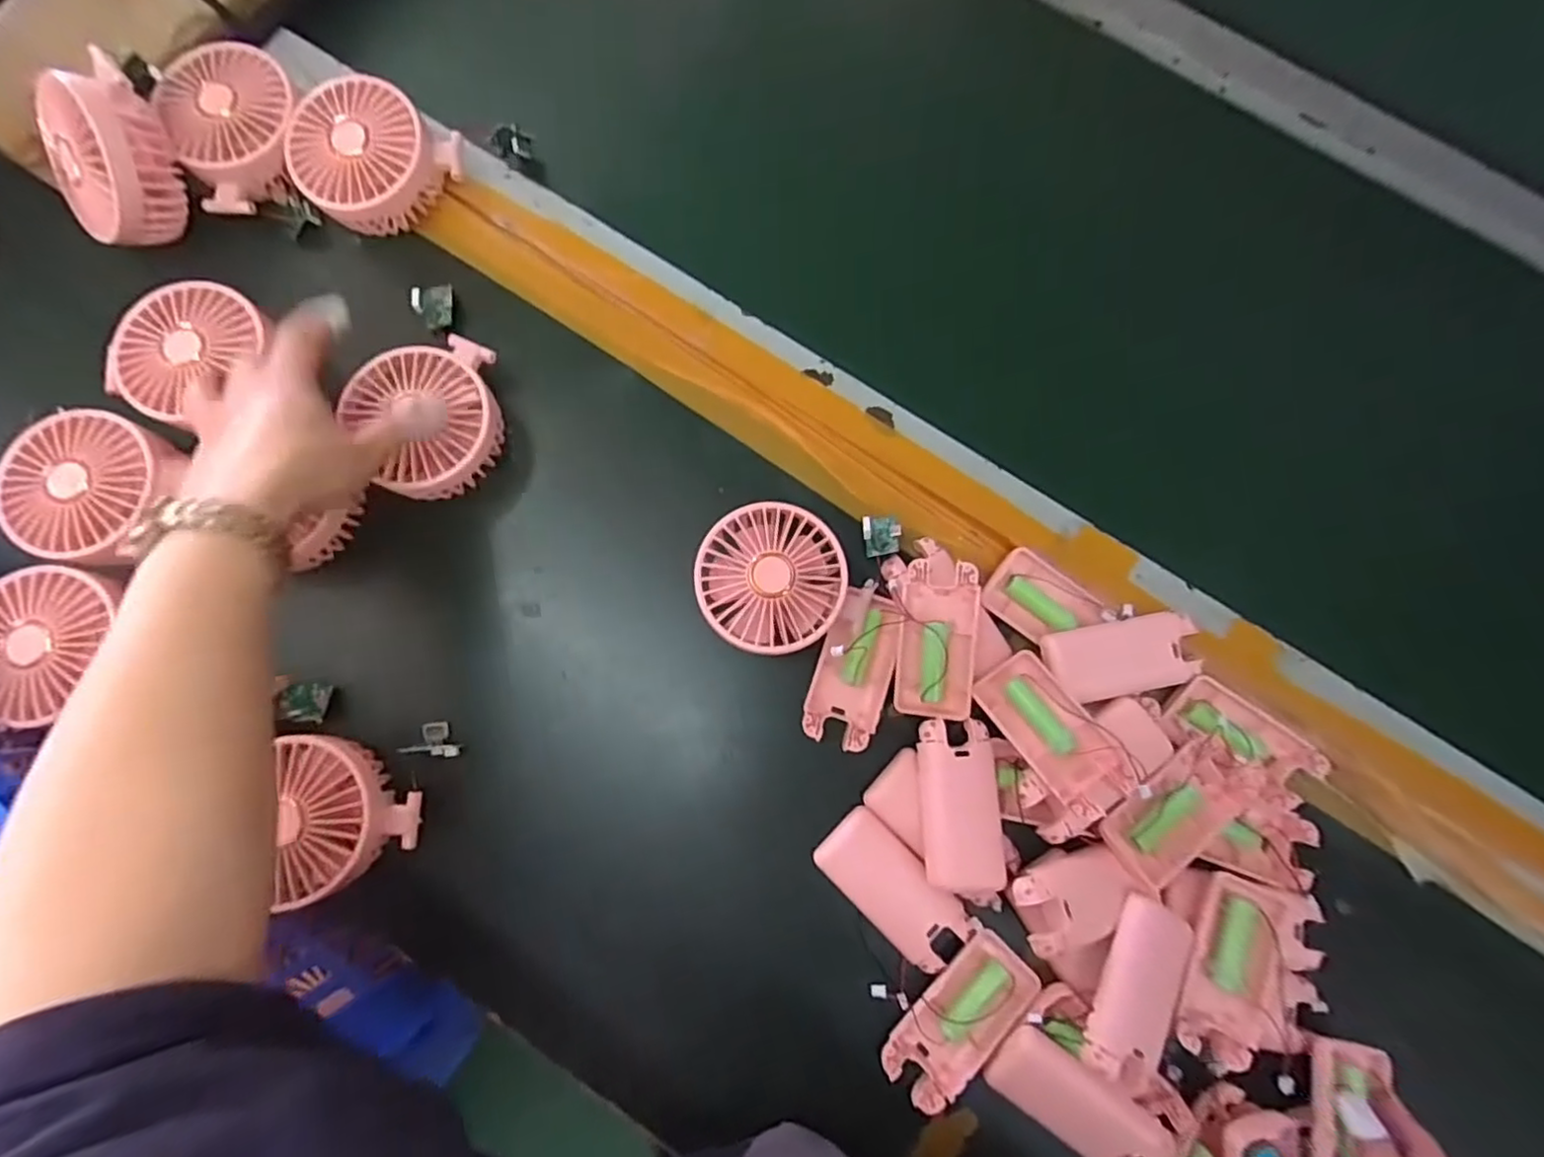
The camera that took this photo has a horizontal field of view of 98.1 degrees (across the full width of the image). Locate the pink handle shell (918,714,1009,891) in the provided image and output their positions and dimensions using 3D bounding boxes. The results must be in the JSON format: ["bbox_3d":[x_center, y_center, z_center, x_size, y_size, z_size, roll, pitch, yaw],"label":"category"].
[{"bbox_3d":[0.109,0.131,0.390,0.043,0.018,0.092,-2,79,-1],"label":"pink handle shell"}]

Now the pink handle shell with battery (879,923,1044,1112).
[{"bbox_3d":[0.106,0.248,0.380,0.094,0.016,0.047,-44,83,-8],"label":"pink handle shell with battery"}]

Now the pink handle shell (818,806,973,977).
[{"bbox_3d":[0.071,0.181,0.392,0.044,0.013,0.090,-44,83,-8],"label":"pink handle shell"}]

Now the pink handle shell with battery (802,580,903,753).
[{"bbox_3d":[0.053,0.055,0.414,0.048,0.025,0.097,17,79,2],"label":"pink handle shell with battery"}]

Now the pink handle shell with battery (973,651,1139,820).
[{"bbox_3d":[0.163,0.090,0.392,0.044,0.020,0.093,-33,67,-7],"label":"pink handle shell with battery"}]

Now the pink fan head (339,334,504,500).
[{"bbox_3d":[-0.210,-0.098,0.411,0.082,0.033,0.094,-13,80,-4],"label":"pink fan head"}]

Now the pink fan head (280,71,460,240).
[{"bbox_3d":[-0.265,-0.281,0.448,0.096,0.049,0.083,-35,82,-7],"label":"pink fan head"}]

